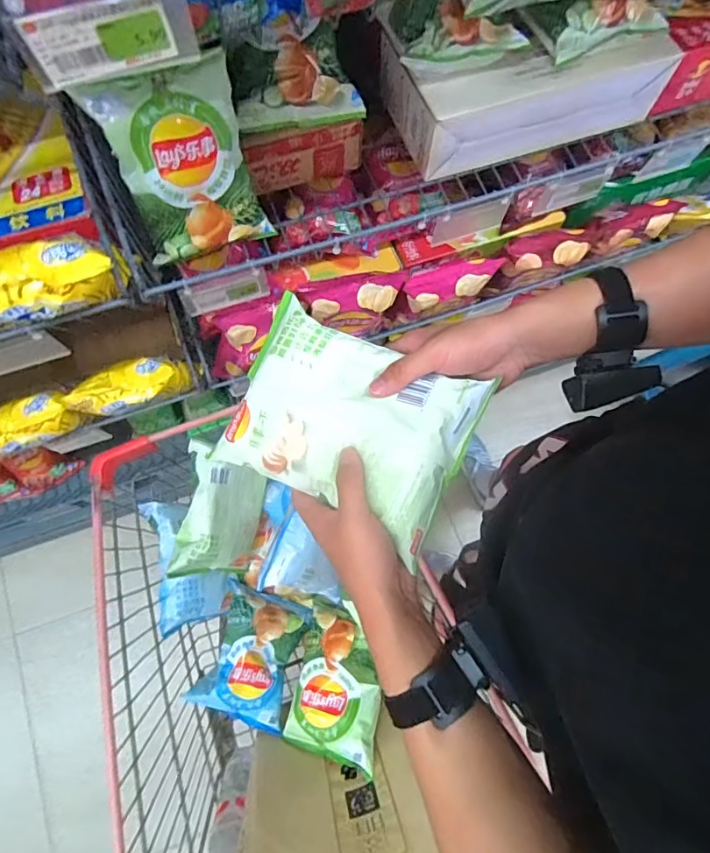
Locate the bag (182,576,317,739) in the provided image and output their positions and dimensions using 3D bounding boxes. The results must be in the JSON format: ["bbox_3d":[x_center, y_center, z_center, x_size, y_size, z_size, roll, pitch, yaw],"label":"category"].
[{"bbox_3d":[-0.159,0.361,0.775,0.136,0.077,0.182,19,75,3],"label":"bag"}]

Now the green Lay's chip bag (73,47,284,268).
[{"bbox_3d":[-0.192,-0.298,0.571,0.145,0.194,0.034,-21,45,-7],"label":"green Lay's chip bag"}]

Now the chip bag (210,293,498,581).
[{"bbox_3d":[-0.008,-0.005,0.416,0.199,0.055,0.145,24,85,16],"label":"chip bag"}]

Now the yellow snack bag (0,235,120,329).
[{"bbox_3d":[-0.315,-0.137,0.476,0.175,0.057,0.062,-16,76,-6],"label":"yellow snack bag"}]

